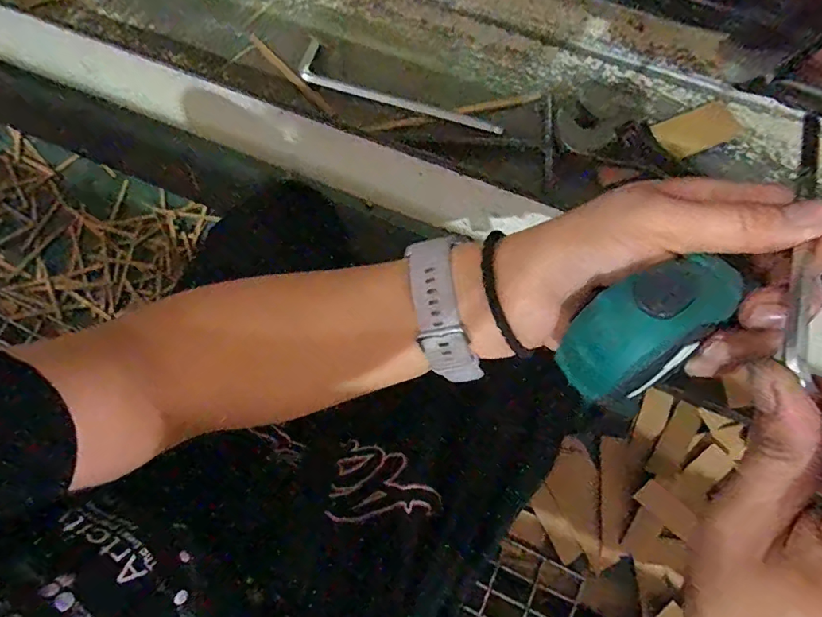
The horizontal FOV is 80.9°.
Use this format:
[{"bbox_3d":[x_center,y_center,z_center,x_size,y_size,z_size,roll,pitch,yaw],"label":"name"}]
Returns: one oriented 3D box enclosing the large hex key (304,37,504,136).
[{"bbox_3d":[-0.010,-0.207,0.462,0.205,0.007,0.039,21,75,7],"label":"large hex key"}]

